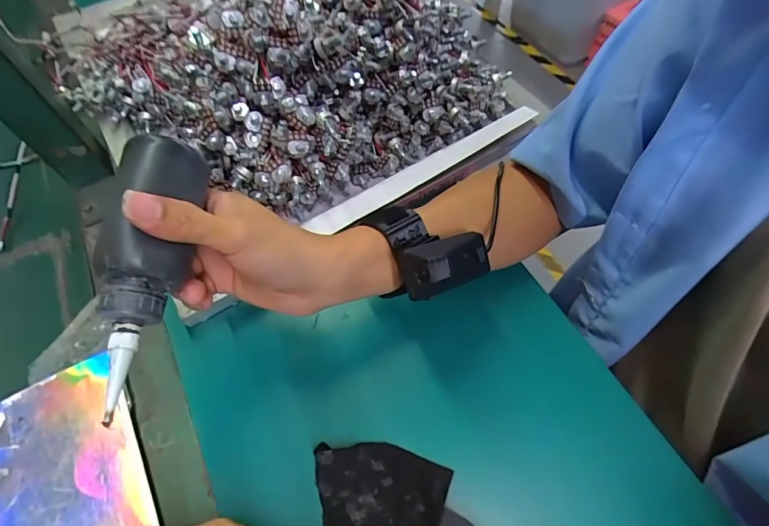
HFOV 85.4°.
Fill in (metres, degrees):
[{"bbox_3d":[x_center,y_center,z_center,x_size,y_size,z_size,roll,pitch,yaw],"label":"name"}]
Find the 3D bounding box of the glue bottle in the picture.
[{"bbox_3d":[-0.129,0.002,0.220,0.037,0.039,0.144,3,75,4],"label":"glue bottle"}]

